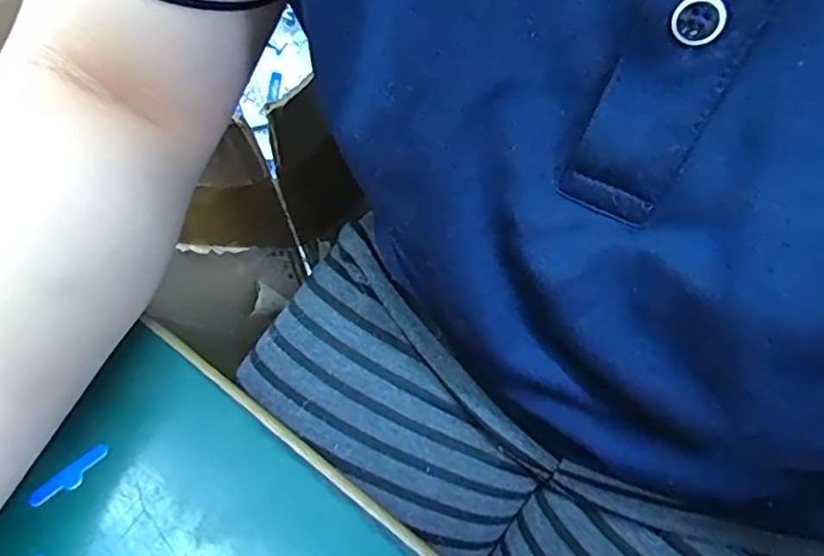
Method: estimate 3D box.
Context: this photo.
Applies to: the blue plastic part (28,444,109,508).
[{"bbox_3d":[-0.113,0.065,0.203,0.027,0.004,0.007,-38,63,-20],"label":"blue plastic part"}]

